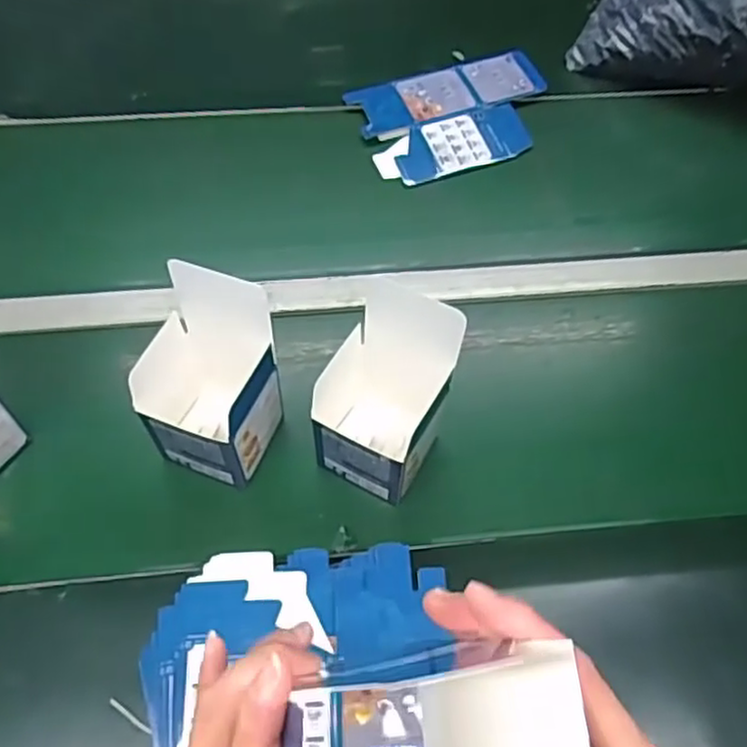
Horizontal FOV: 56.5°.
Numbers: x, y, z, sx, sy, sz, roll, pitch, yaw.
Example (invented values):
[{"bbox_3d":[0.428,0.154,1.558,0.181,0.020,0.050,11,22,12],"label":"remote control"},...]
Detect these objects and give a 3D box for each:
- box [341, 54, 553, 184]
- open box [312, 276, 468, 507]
[{"bbox_3d":[0.100,-0.306,0.826,0.229,0.009,0.149,-20,71,-9],"label":"box"},{"bbox_3d":[0.010,0.028,0.567,0.097,0.169,0.112,29,65,17],"label":"open box"}]

